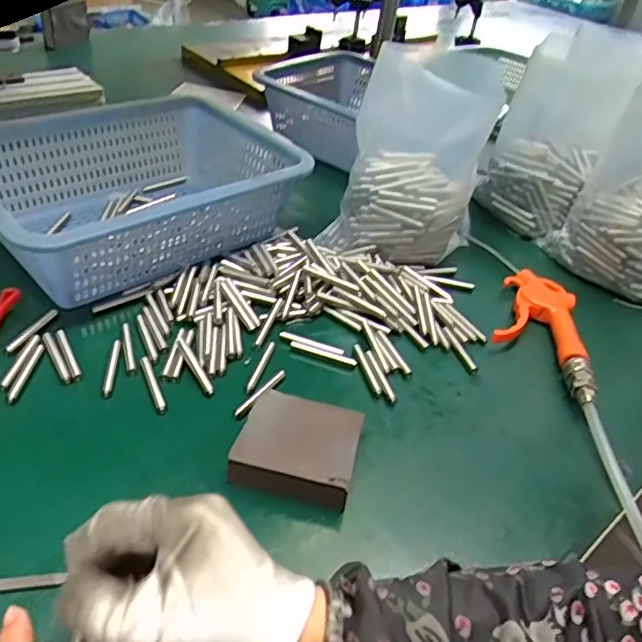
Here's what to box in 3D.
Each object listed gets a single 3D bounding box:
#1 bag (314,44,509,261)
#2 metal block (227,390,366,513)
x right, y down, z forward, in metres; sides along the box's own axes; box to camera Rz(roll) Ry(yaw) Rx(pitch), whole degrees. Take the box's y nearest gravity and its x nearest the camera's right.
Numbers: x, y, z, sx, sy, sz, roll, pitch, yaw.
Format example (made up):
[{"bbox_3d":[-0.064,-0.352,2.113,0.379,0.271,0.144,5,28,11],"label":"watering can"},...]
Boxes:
[{"bbox_3d":[0.101,-0.181,0.620,0.137,0.191,0.172,17,39,13],"label":"bag"},{"bbox_3d":[-0.015,0.087,0.410,0.079,0.023,0.069,14,38,9],"label":"metal block"}]

